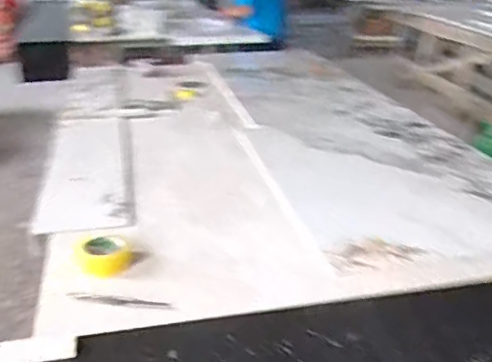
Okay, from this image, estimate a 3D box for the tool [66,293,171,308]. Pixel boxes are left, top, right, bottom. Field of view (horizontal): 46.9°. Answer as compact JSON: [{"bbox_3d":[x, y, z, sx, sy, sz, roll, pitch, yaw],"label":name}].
[{"bbox_3d":[-0.232,0.222,1.051,0.184,0.009,0.019,8,24,-8],"label":"tool"}]

